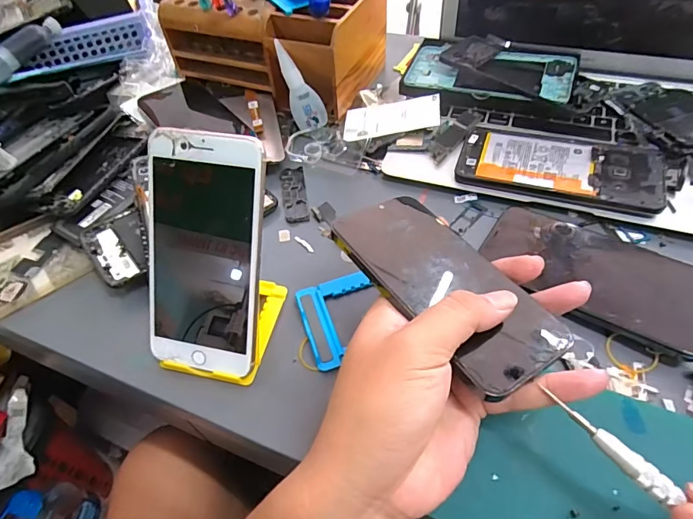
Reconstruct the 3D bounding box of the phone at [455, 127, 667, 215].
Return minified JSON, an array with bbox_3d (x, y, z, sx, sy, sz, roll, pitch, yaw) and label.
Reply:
[{"bbox_3d":[0.186,-0.083,0.390,0.166,0.011,0.080,12,53,14],"label":"phone"}]

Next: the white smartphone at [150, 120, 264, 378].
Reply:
[{"bbox_3d":[-0.091,-0.001,0.281,0.076,0.154,0.005,8,15,11],"label":"white smartphone"}]

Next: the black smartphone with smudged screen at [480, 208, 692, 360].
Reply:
[{"bbox_3d":[0.181,0.008,0.320,0.152,0.011,0.076,28,58,24],"label":"black smartphone with smudged screen"}]

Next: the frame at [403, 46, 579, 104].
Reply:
[{"bbox_3d":[0.149,-0.197,0.465,0.168,0.013,0.084,16,58,20],"label":"frame"}]

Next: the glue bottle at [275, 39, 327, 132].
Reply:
[{"bbox_3d":[-0.050,-0.177,0.451,0.028,0.088,0.019,-41,31,-25],"label":"glue bottle"}]

